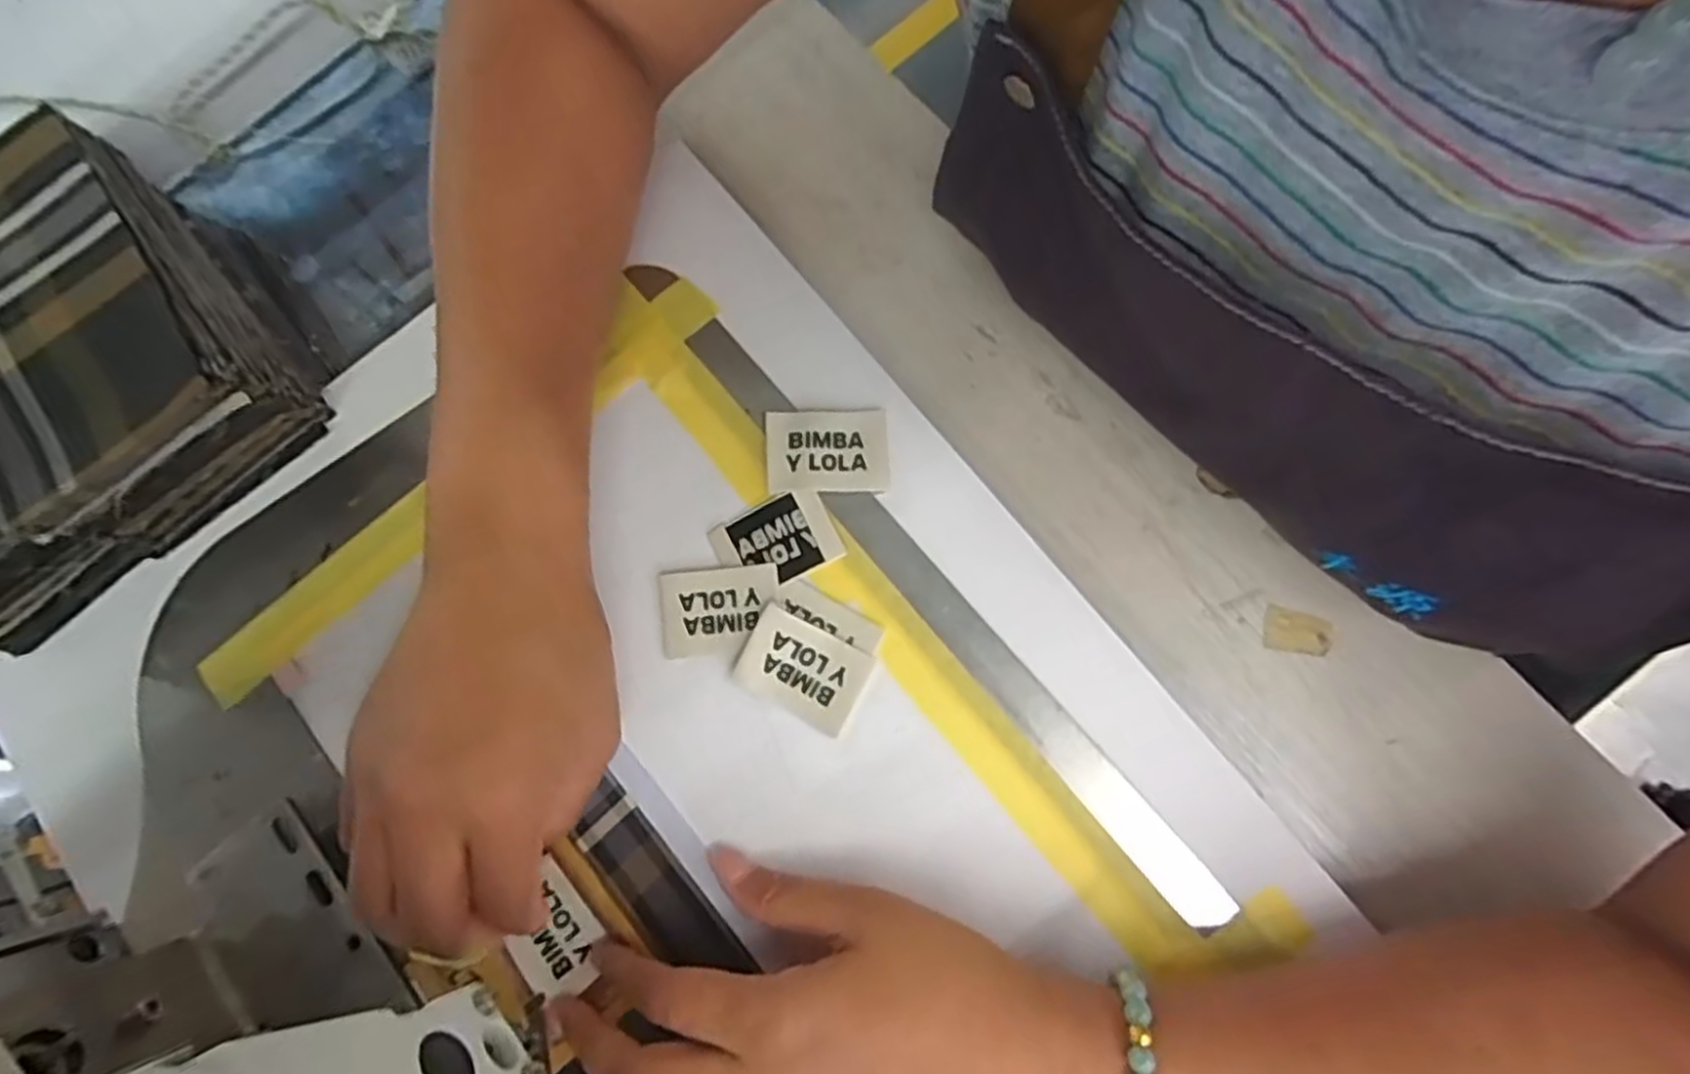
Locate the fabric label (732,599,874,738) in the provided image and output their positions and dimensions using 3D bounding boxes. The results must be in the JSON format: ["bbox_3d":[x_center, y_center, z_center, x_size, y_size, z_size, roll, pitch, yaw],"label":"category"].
[{"bbox_3d":[-0.017,0.051,0.305,0.048,0.005,0.036,27,84,9],"label":"fabric label"}]

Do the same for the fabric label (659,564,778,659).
[{"bbox_3d":[-0.051,0.029,0.314,0.047,0.006,0.033,-6,80,4],"label":"fabric label"}]

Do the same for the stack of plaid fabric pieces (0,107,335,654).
[{"bbox_3d":[-0.336,-0.062,0.325,0.175,0.056,0.162,-40,79,-2],"label":"stack of plaid fabric pieces"}]

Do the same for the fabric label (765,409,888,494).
[{"bbox_3d":[-0.007,-0.036,0.320,0.049,0.005,0.035,-3,80,5],"label":"fabric label"}]

